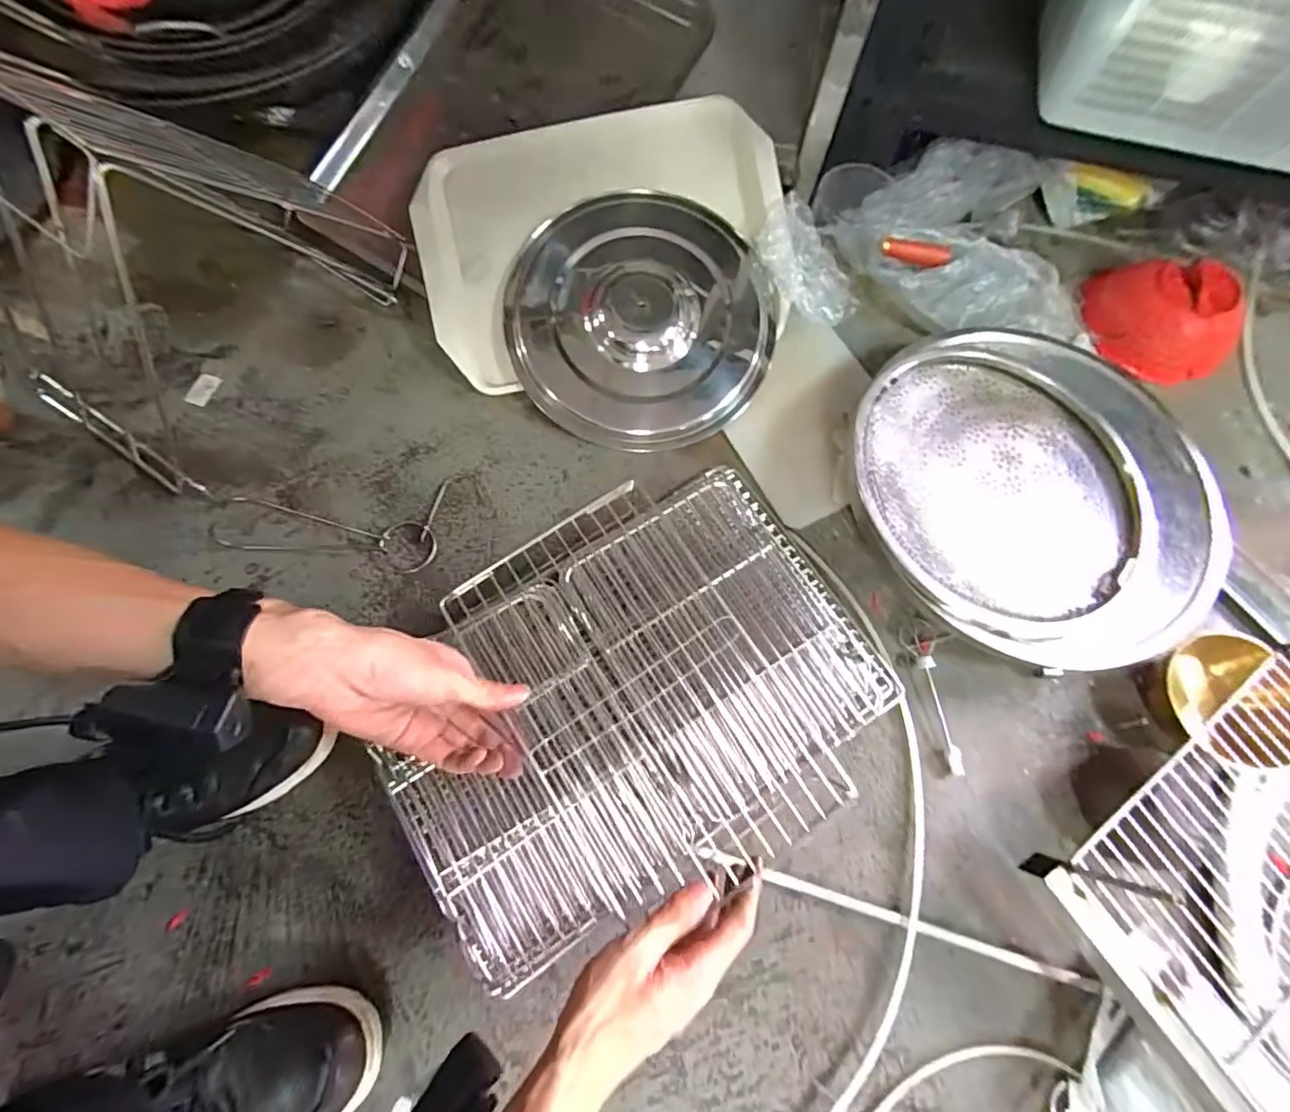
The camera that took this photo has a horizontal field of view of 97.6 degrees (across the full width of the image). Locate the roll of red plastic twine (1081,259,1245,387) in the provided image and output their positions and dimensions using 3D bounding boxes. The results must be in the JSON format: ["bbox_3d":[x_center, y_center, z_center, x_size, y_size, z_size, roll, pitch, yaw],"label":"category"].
[{"bbox_3d":[0.650,-0.310,0.700,0.140,0.072,0.167,-5,71,-5],"label":"roll of red plastic twine"}]

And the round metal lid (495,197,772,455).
[{"bbox_3d":[-0.002,-0.275,0.657,0.304,0.070,0.284,1,70,-2],"label":"round metal lid"}]

